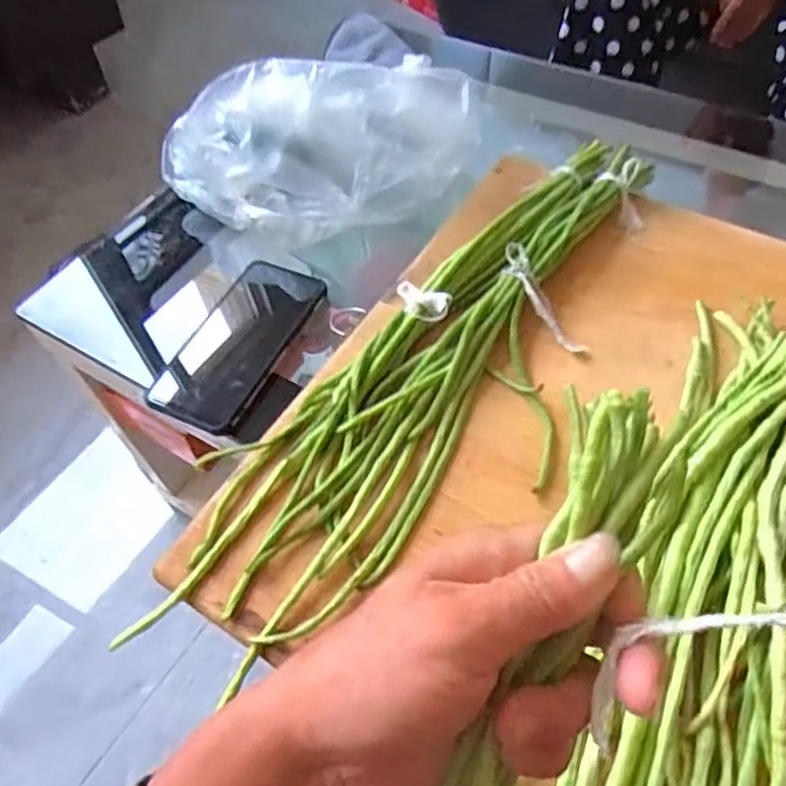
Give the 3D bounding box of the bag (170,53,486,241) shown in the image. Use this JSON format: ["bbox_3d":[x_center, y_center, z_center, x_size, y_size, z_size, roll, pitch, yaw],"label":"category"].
[{"bbox_3d":[-0.067,-0.224,0.594,0.296,0.140,0.090,-7,55,-1],"label":"bag"}]

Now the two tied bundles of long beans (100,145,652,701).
[{"bbox_3d":[0.052,-0.016,0.488,0.540,0.041,0.162,-40,60,-22],"label":"two tied bundles of long beans"}]

